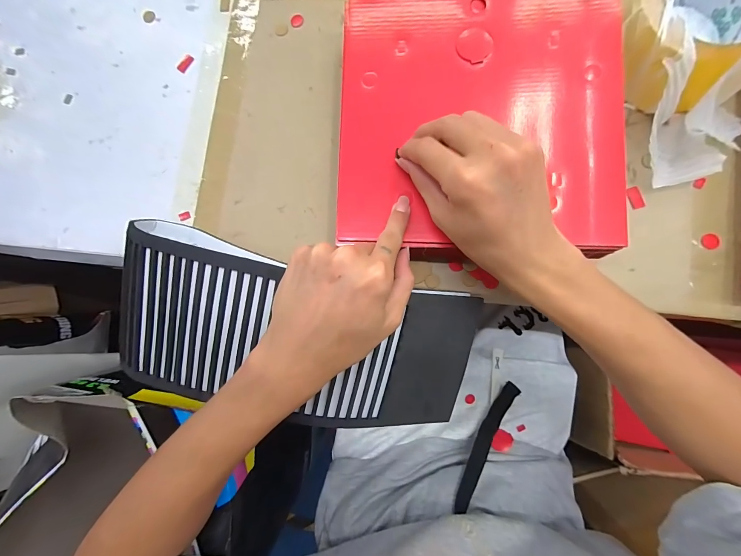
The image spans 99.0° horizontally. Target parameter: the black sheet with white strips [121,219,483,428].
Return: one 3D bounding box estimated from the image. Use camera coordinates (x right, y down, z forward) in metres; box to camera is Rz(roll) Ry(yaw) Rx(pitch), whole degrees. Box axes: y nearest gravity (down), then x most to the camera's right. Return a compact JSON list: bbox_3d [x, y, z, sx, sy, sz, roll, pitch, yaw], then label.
[{"bbox_3d":[-0.058,0.049,0.272,0.299,0.071,0.131,15,84,-8],"label":"black sheet with white strips"}]

